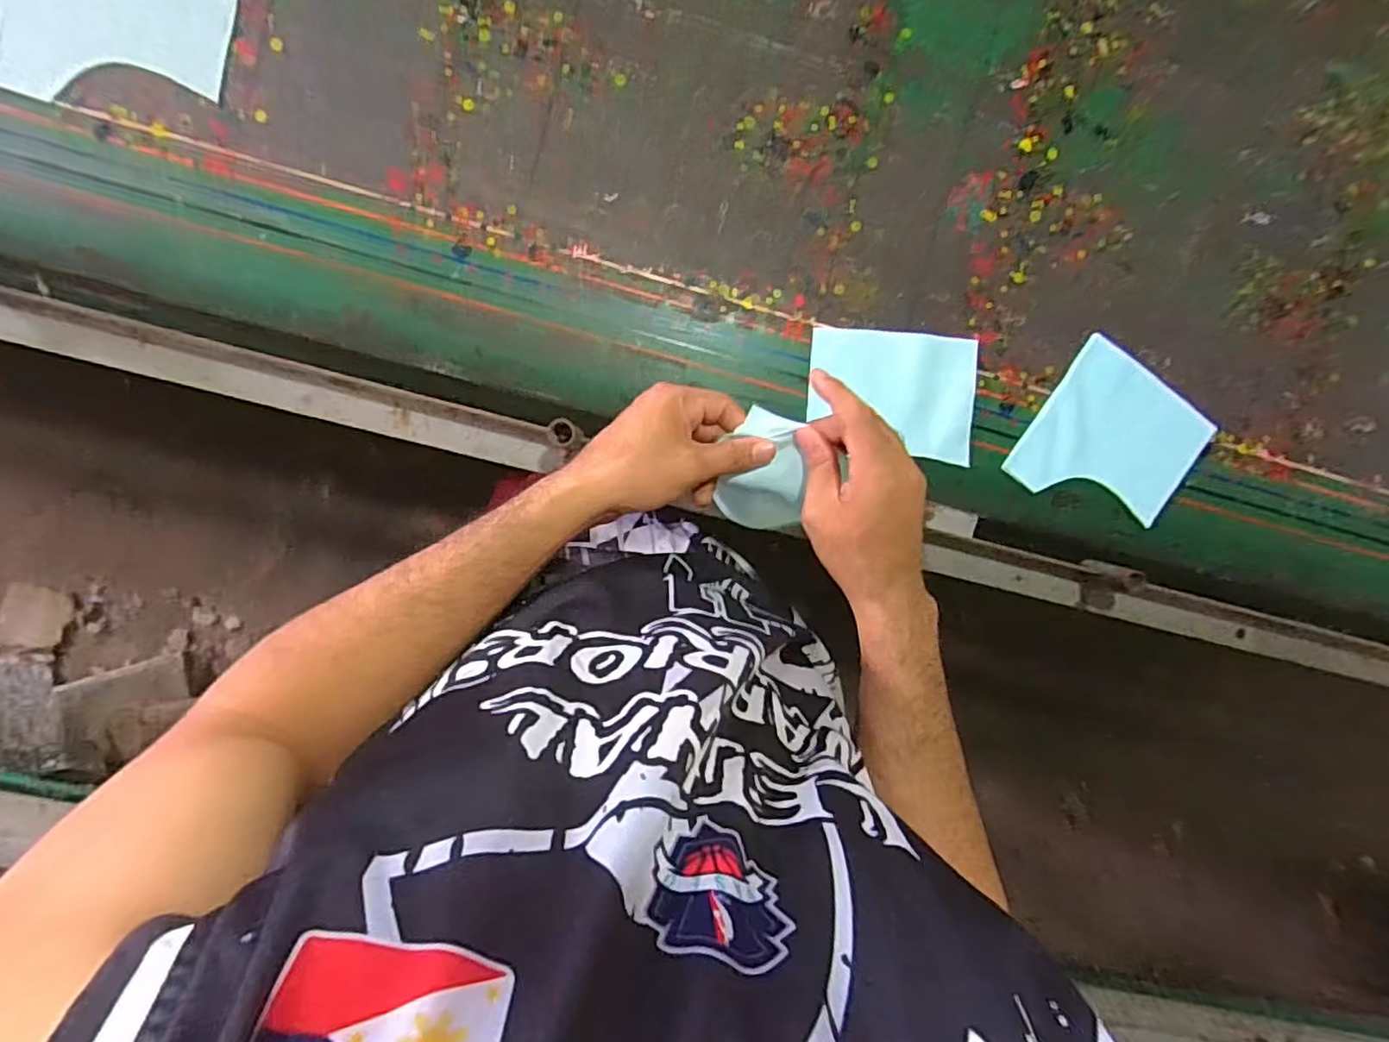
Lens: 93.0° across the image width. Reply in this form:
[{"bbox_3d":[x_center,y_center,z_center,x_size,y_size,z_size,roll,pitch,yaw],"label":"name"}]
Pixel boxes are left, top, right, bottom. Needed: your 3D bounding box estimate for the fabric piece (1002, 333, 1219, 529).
[{"bbox_3d":[0.387,-0.068,0.610,0.149,0.029,0.145,35,91,-7],"label":"fabric piece"}]

